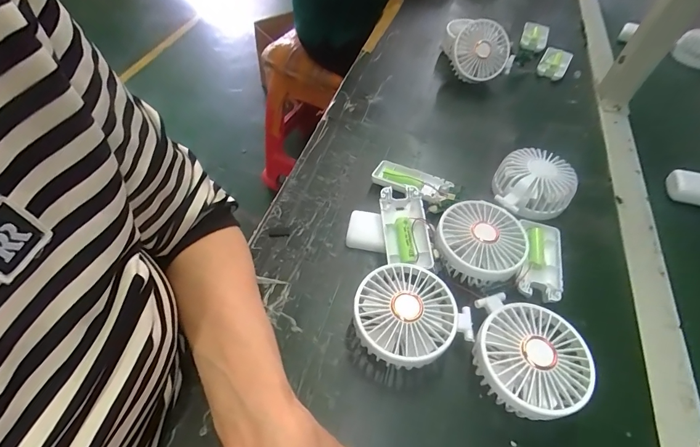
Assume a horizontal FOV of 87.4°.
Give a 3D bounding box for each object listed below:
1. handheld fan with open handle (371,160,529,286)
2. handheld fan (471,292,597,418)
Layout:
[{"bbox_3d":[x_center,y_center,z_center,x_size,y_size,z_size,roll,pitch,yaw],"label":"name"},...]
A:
[{"bbox_3d":[0.104,-0.016,0.401,0.091,0.047,0.196,-20,57,-18],"label":"handheld fan with open handle"},{"bbox_3d":[0.145,0.112,0.308,0.094,0.043,0.090,26,55,15],"label":"handheld fan"}]

